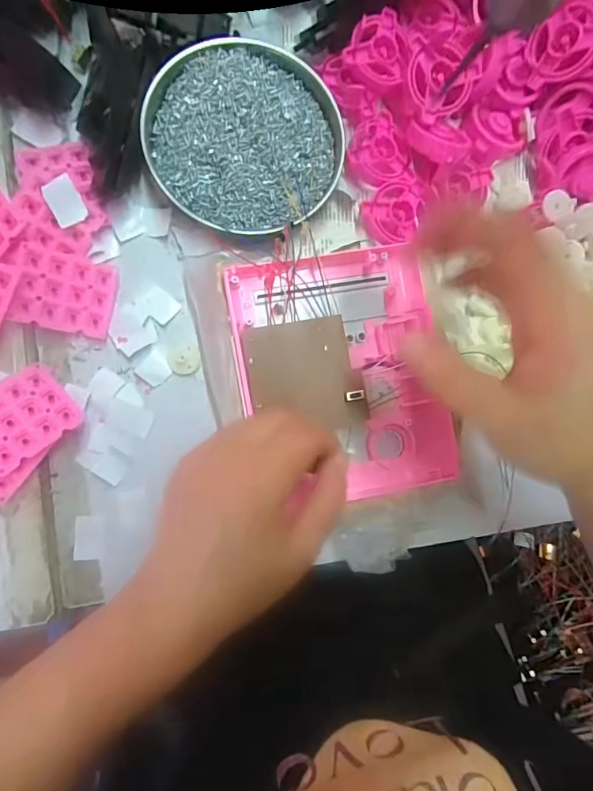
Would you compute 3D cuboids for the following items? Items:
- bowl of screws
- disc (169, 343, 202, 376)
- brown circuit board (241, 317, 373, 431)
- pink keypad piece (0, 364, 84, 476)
[{"bbox_3d":[-0.036,-0.182,0.317,0.133,0.019,0.125,0,88,-7],"label":"bowl of screws"},{"bbox_3d":[-0.080,-0.026,0.320,0.022,0.007,0.021,0,88,-7],"label":"disc"},{"bbox_3d":[0.007,-0.013,0.293,0.073,0.006,0.071,-9,91,-7],"label":"brown circuit board"},{"bbox_3d":[-0.174,0.012,0.284,0.060,0.008,0.051,-40,90,-27],"label":"pink keypad piece"}]

